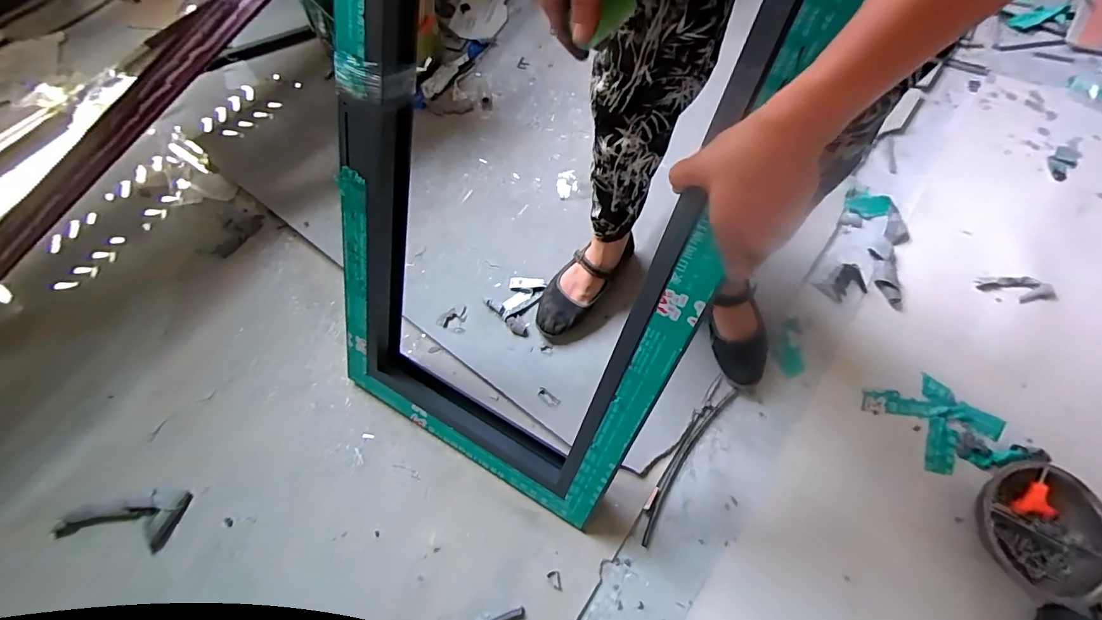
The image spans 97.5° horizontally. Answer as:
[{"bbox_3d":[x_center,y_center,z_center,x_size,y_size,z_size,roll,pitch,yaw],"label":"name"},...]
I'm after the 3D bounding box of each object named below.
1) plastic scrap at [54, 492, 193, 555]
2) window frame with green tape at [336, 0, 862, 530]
[{"bbox_3d":[-0.682,0.353,0.763,0.210,0.014,0.075,-12,65,-2],"label":"plastic scrap"},{"bbox_3d":[-0.041,-0.111,0.553,0.471,0.881,0.068,28,39,14],"label":"window frame with green tape"}]

